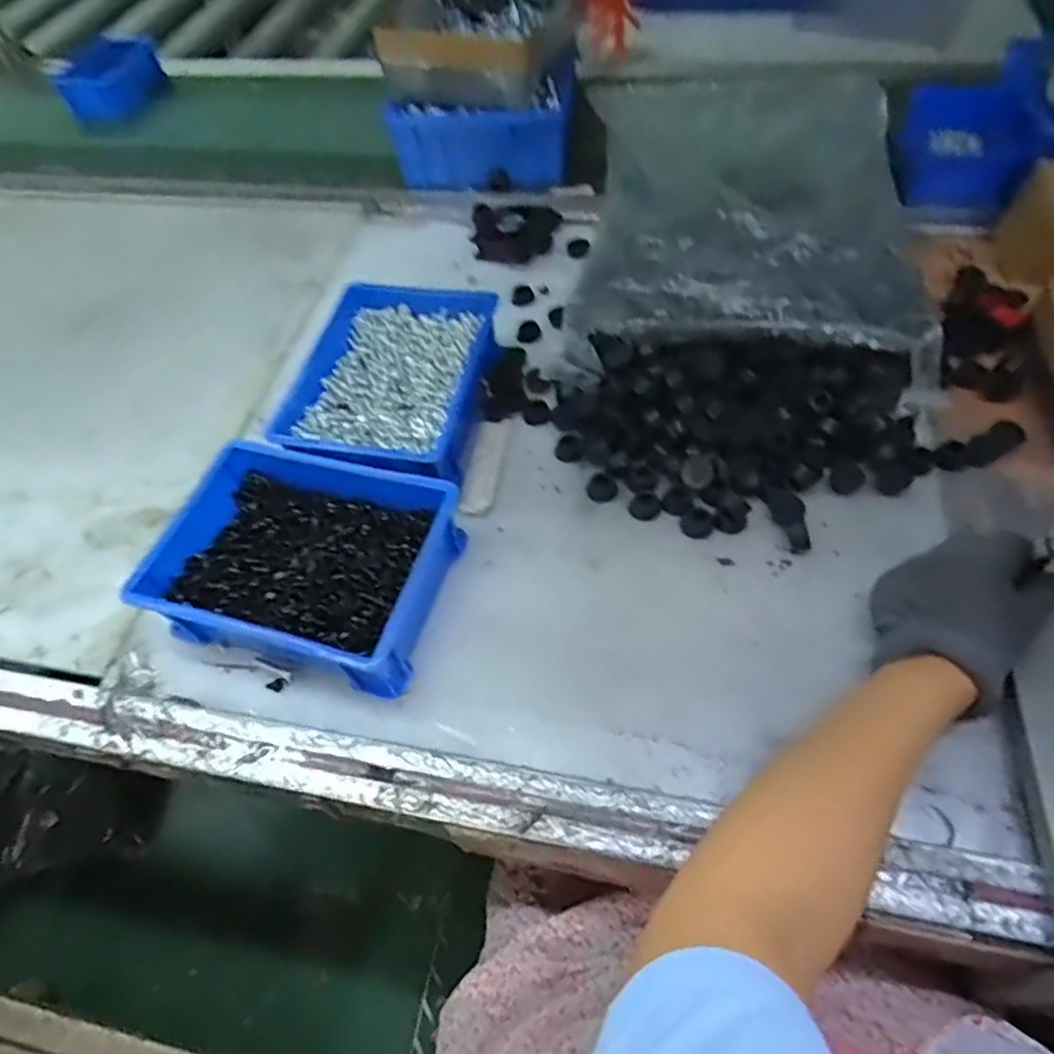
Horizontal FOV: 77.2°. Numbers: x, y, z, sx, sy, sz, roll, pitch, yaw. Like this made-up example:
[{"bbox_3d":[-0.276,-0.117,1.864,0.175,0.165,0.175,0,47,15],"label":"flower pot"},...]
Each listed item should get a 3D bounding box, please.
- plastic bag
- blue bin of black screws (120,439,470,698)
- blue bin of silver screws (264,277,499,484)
[{"bbox_3d":[0.203,-0.298,0.620,0.306,0.088,0.394,6,58,8],"label":"plastic bag"},{"bbox_3d":[-0.160,0.028,0.480,0.203,0.065,0.148,12,59,12],"label":"blue bin of black screws"},{"bbox_3d":[-0.114,-0.124,0.567,0.158,0.054,0.209,5,58,8],"label":"blue bin of silver screws"}]

